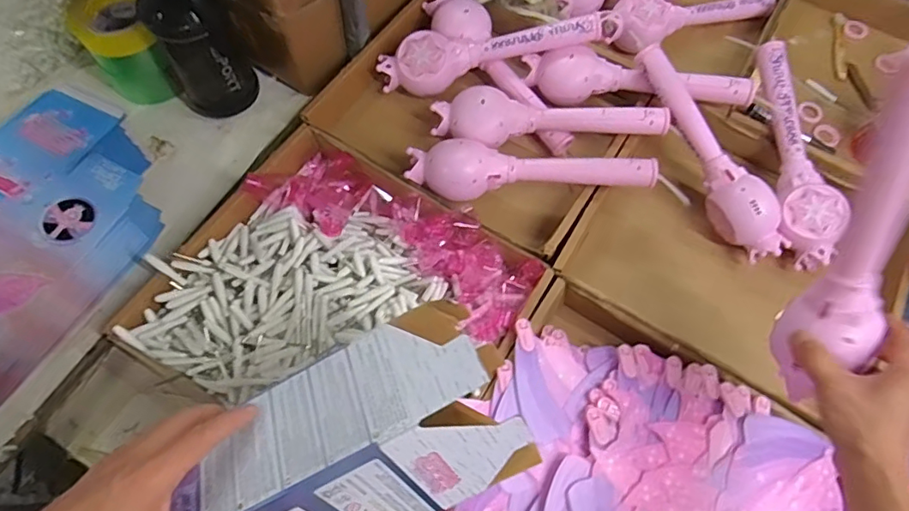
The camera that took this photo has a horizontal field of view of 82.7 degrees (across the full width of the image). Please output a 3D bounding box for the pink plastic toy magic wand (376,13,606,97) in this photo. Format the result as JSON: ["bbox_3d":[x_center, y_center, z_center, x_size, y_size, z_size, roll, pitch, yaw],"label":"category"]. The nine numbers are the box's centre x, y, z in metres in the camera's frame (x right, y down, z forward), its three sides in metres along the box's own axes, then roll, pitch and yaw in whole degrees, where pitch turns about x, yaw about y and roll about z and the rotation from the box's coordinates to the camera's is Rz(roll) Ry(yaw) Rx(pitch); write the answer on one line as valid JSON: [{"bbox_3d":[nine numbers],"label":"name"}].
[{"bbox_3d":[0.047,-0.289,0.730,0.305,0.074,0.066,-11,67,-8],"label":"pink plastic toy magic wand"}]

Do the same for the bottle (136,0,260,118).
[{"bbox_3d":[-0.321,-0.271,0.645,0.098,0.229,0.083,-29,71,-15],"label":"bottle"}]

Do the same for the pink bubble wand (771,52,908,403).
[{"bbox_3d":[0.328,0.003,0.408,0.063,0.308,0.054,-4,31,-5],"label":"pink bubble wand"}]

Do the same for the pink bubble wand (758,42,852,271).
[{"bbox_3d":[0.450,-0.138,0.680,0.075,0.067,0.298,5,66,-1],"label":"pink bubble wand"}]

